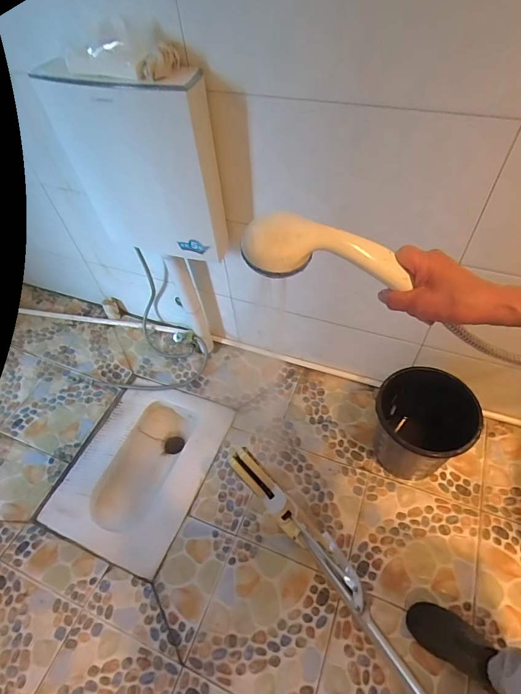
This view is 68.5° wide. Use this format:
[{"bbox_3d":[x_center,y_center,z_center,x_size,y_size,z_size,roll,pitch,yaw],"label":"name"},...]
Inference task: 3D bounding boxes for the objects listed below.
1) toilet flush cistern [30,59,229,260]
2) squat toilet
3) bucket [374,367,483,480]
[{"bbox_3d":[-0.288,-0.428,0.961,0.393,0.456,0.118,13,58,17],"label":"toilet flush cistern"},{"bbox_3d":[-0.384,0.410,1.313,0.436,0.138,0.562,15,59,18],"label":"squat toilet"},{"bbox_3d":[0.442,0.240,1.079,0.205,0.290,0.249,15,55,17],"label":"bucket"}]

